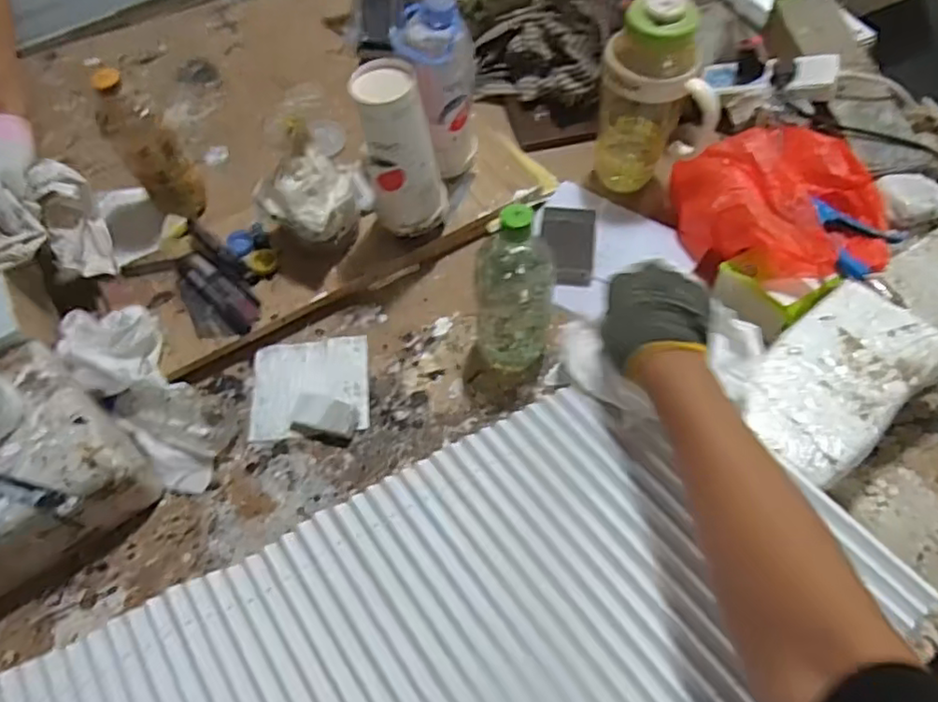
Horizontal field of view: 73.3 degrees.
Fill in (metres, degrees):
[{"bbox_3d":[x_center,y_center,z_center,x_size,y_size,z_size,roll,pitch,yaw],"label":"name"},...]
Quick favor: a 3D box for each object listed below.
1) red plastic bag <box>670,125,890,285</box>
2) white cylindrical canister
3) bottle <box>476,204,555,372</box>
[{"bbox_3d":[0.366,-0.170,0.741,0.205,0.099,0.233,-13,62,-6],"label":"red plastic bag"},{"bbox_3d":[-0.070,-0.211,0.675,0.083,0.173,0.076,-9,62,-3],"label":"white cylindrical canister"},{"bbox_3d":[0.046,-0.060,0.636,0.075,0.188,0.076,-2,61,0],"label":"bottle"}]

